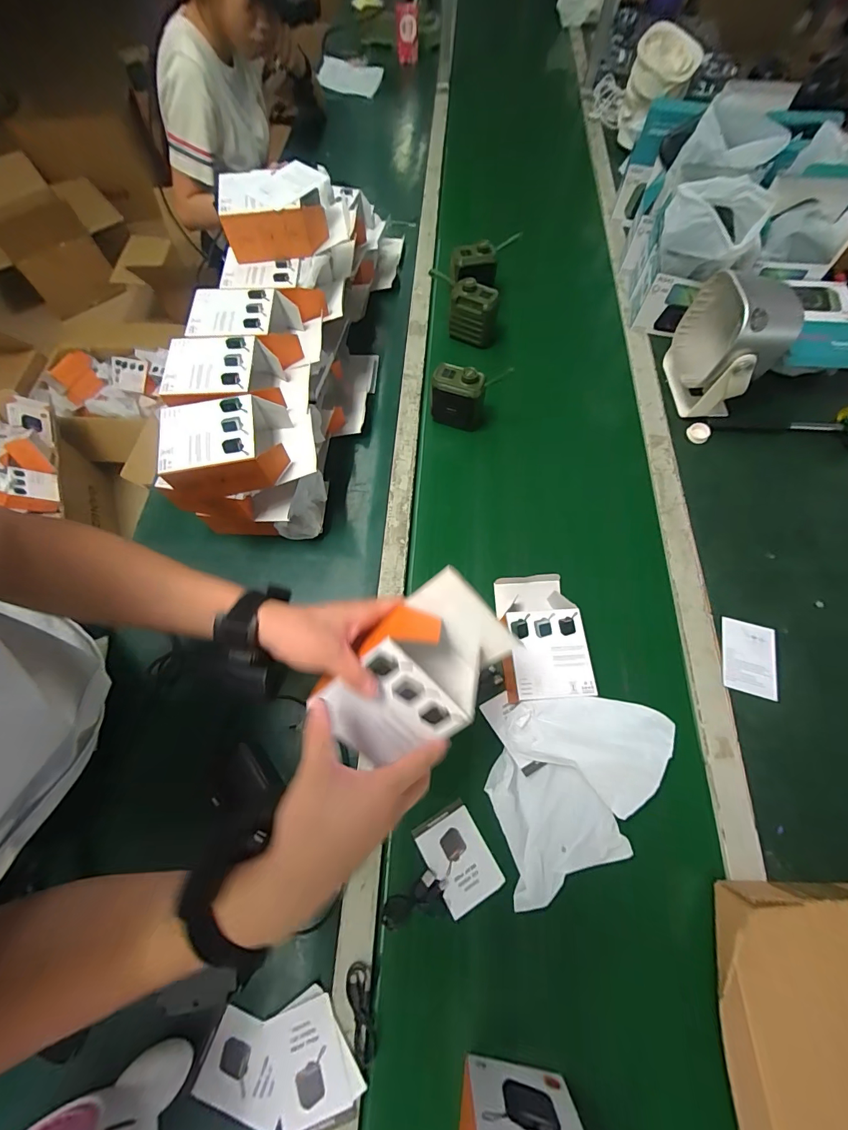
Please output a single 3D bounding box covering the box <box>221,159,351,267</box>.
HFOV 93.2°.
[{"bbox_3d":[-0.202,-0.517,0.587,0.173,0.068,0.110,-5,67,-3],"label":"box"}]

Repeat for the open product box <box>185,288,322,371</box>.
[{"bbox_3d":[-0.239,-0.336,0.592,0.171,0.088,0.113,-1,67,-1],"label":"open product box"}]

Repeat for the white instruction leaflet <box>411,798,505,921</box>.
[{"bbox_3d":[0.040,0.346,0.476,0.069,0.010,0.099,-28,70,-12],"label":"white instruction leaflet"}]

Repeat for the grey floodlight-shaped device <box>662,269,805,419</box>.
[{"bbox_3d":[0.501,-0.364,0.659,0.102,0.162,0.163,-4,67,-2],"label":"grey floodlight-shaped device"}]

